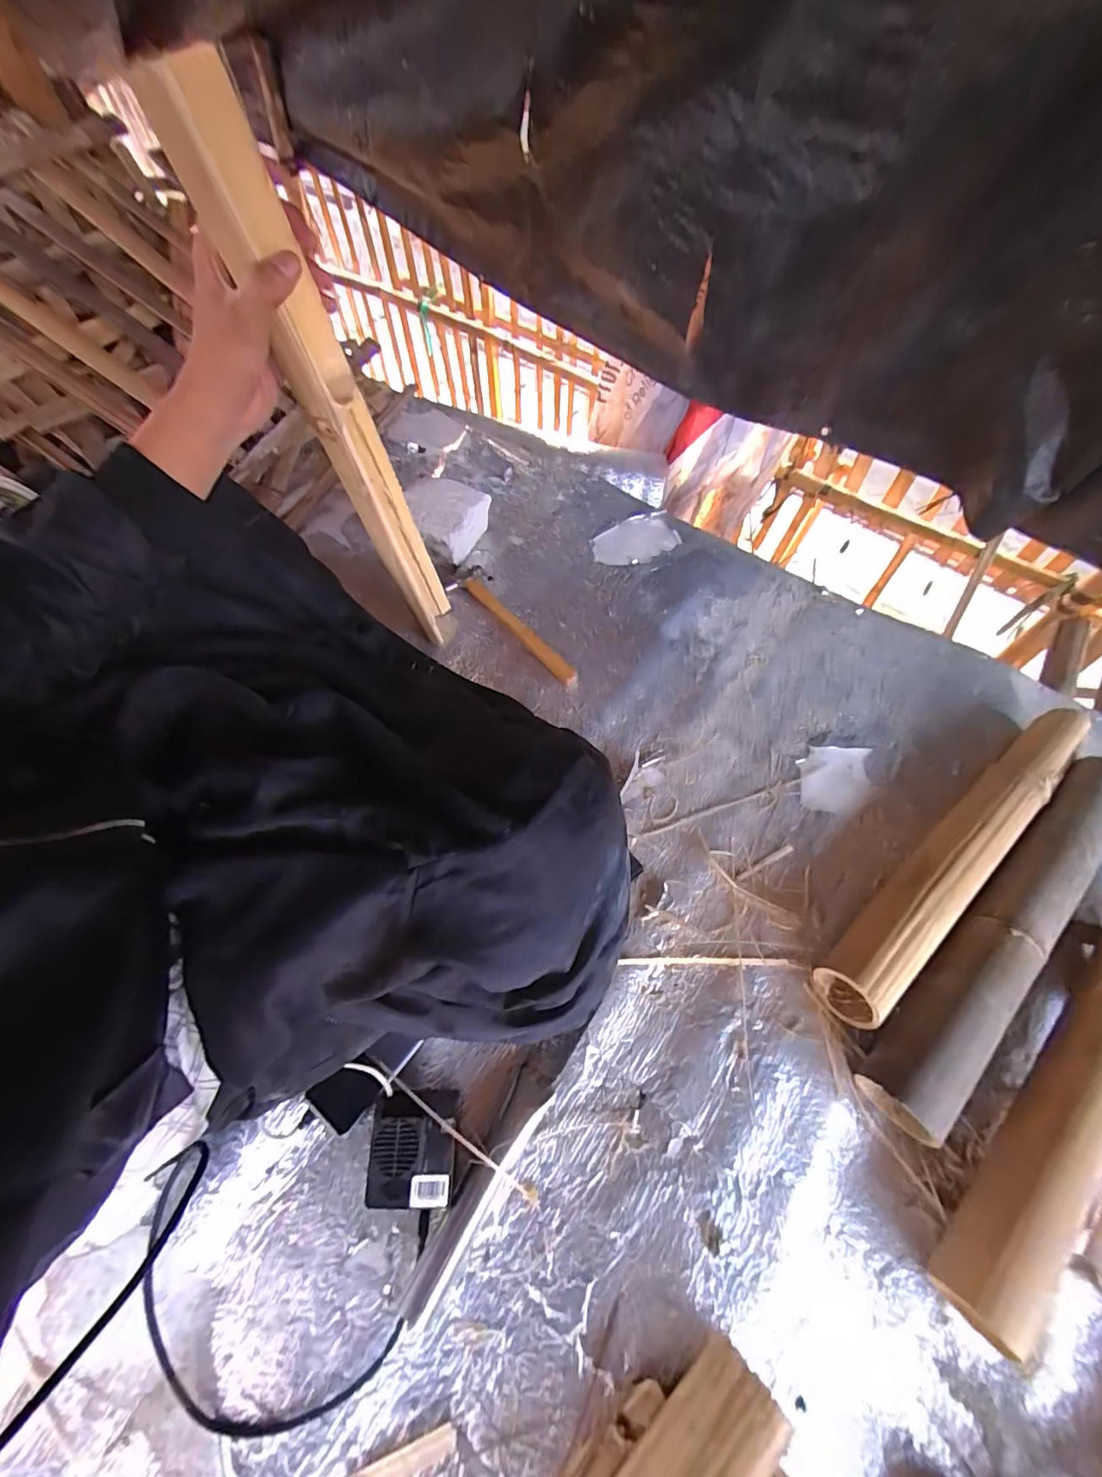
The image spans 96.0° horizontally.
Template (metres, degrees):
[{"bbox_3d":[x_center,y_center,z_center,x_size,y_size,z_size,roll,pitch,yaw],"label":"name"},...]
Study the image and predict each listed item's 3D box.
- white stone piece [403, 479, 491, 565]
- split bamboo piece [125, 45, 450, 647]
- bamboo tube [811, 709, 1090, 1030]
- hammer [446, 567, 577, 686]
[{"bbox_3d":[-0.162,-0.347,0.792,0.085,0.108,0.114,26,64,11],"label":"white stone piece"},{"bbox_3d":[-0.191,-0.277,0.511,0.032,0.507,0.082,-3,66,5],"label":"split bamboo piece"},{"bbox_3d":[0.487,0.122,0.581,0.517,0.084,0.073,-33,67,-21],"label":"bamboo tube"},{"bbox_3d":[-0.049,-0.178,0.758,0.083,0.029,0.259,-39,68,-23],"label":"hammer"}]

